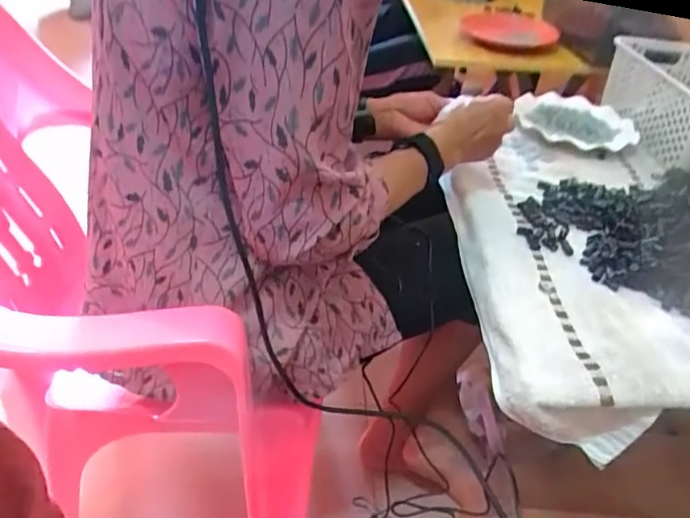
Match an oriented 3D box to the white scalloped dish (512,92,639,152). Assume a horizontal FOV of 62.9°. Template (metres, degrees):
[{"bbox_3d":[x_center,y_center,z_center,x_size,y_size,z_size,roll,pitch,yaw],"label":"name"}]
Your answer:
[{"bbox_3d":[0.353,-0.207,0.864,0.179,0.018,0.157,12,42,6],"label":"white scalloped dish"}]

